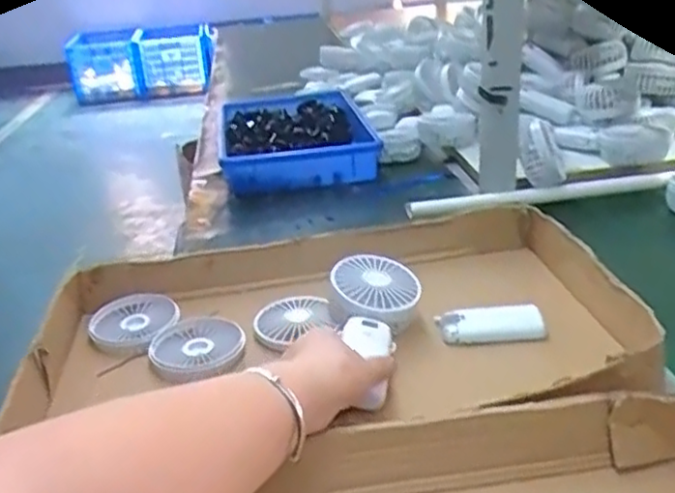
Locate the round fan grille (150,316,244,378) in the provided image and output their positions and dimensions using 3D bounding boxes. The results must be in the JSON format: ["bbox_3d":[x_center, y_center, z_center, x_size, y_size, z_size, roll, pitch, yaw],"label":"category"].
[{"bbox_3d":[-0.136,0.097,0.683,0.086,0.021,0.086,-5,26,2],"label":"round fan grille"}]

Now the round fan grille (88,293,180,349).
[{"bbox_3d":[-0.208,0.074,0.715,0.084,0.017,0.084,-9,26,-6],"label":"round fan grille"}]

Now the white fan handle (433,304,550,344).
[{"bbox_3d":[0.144,0.072,0.656,0.095,0.017,0.044,-6,26,0],"label":"white fan handle"}]

